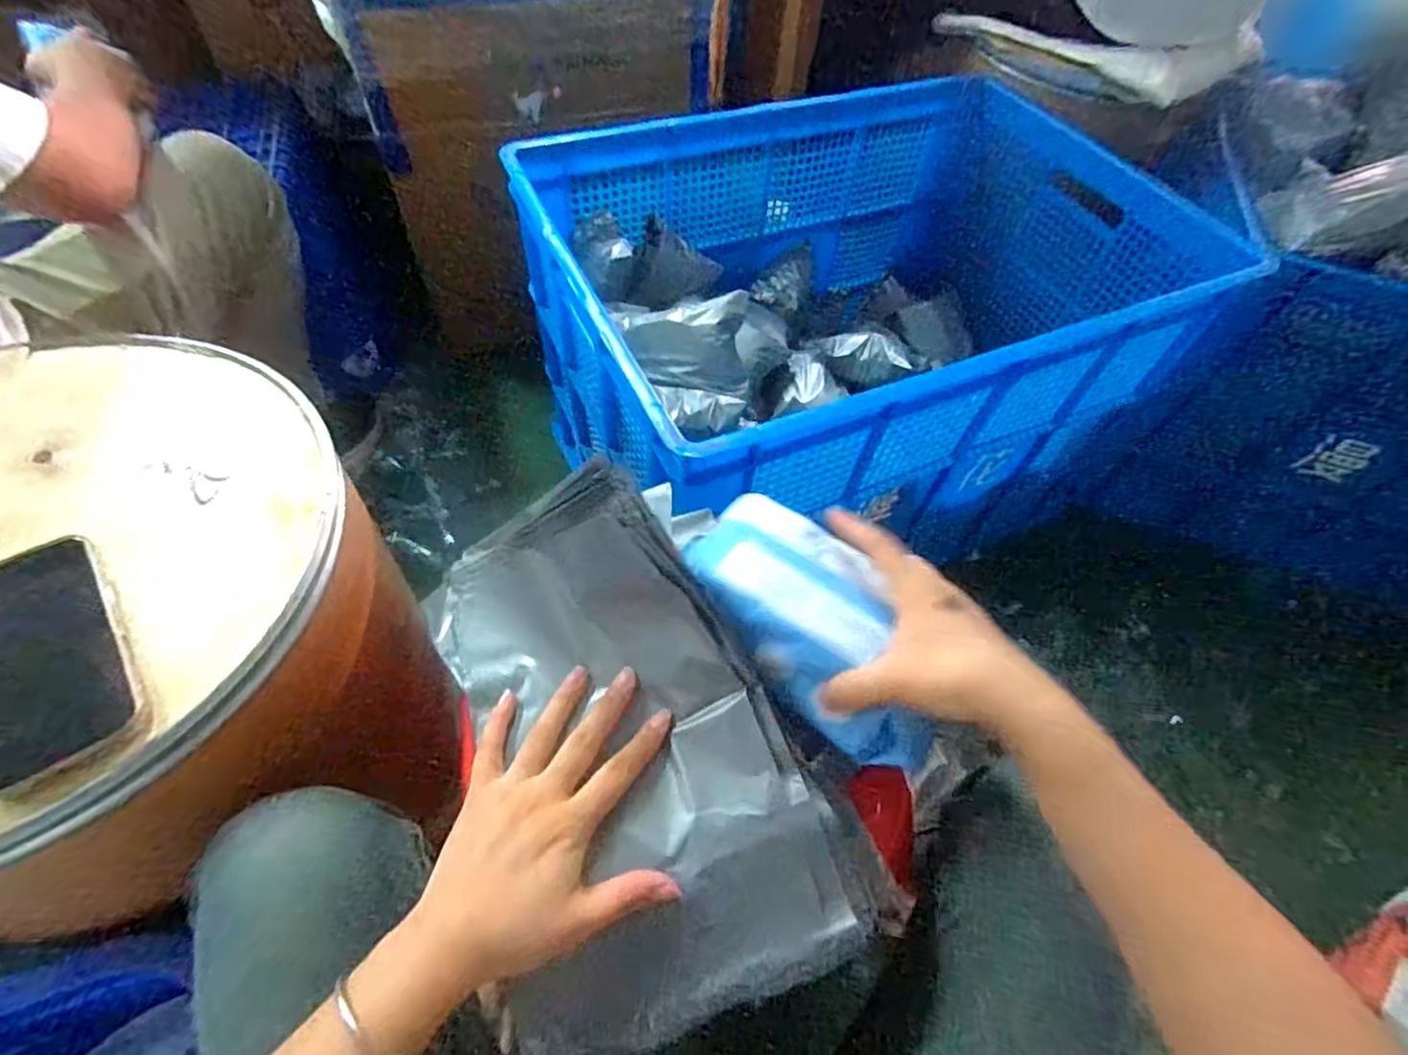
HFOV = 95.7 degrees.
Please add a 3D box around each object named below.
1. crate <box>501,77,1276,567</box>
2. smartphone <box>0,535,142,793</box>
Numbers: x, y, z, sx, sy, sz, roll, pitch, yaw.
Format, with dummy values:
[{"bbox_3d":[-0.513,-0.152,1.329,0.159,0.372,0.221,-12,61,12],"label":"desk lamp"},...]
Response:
[{"bbox_3d":[0.227,-0.301,0.958,0.873,0.415,0.646,-21,60,-17],"label":"crate"},{"bbox_3d":[-0.382,0.072,0.365,0.079,0.008,0.152,-31,64,-22],"label":"smartphone"}]

